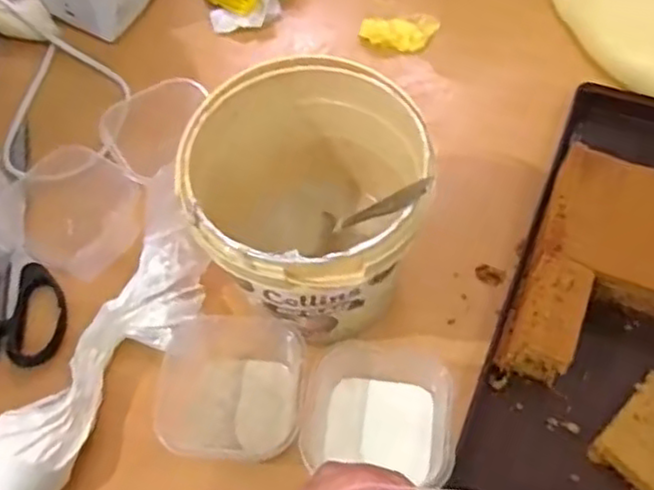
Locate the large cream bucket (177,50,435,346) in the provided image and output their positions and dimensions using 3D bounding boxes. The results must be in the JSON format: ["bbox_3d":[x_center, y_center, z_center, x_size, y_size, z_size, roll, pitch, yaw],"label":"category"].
[{"bbox_3d":[-0.009,-0.024,0.397,0.125,0.110,0.138,-21,60,-8],"label":"large cream bucket"}]

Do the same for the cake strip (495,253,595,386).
[{"bbox_3d":[0.127,0.042,0.402,0.039,0.036,0.065,18,62,15],"label":"cake strip"}]

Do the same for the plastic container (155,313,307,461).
[{"bbox_3d":[-0.054,0.079,0.405,0.083,0.043,0.086,3,59,6],"label":"plastic container"}]

